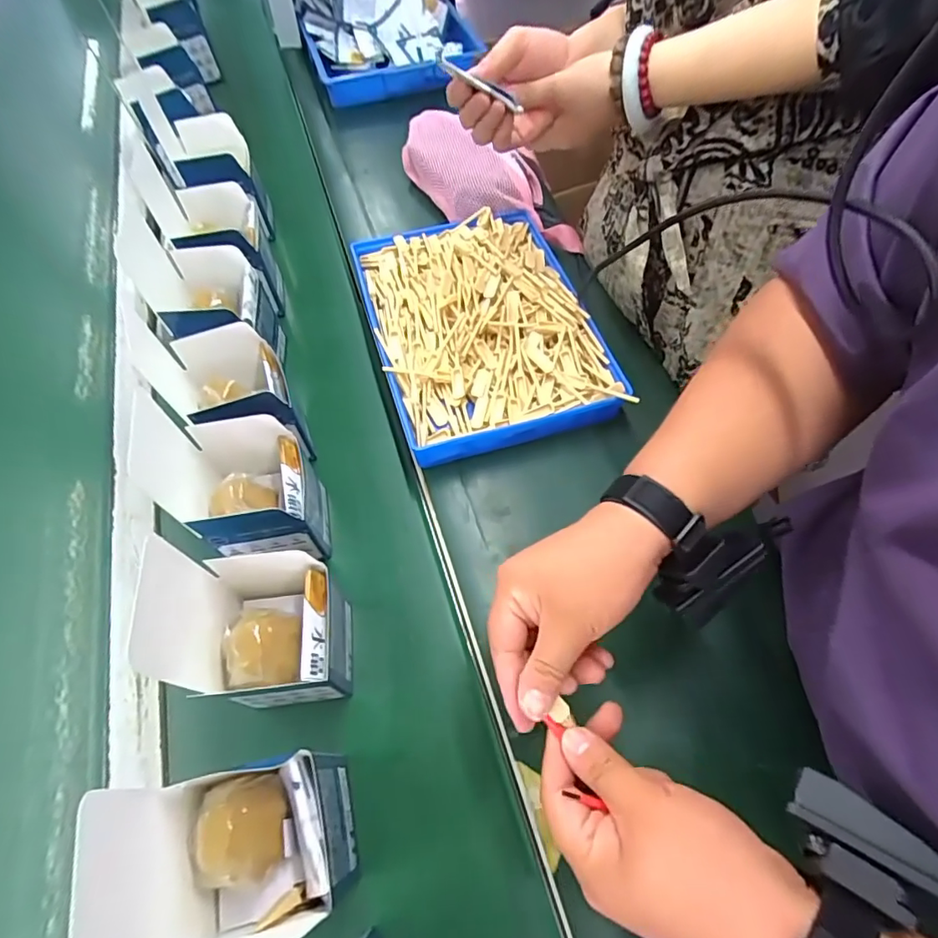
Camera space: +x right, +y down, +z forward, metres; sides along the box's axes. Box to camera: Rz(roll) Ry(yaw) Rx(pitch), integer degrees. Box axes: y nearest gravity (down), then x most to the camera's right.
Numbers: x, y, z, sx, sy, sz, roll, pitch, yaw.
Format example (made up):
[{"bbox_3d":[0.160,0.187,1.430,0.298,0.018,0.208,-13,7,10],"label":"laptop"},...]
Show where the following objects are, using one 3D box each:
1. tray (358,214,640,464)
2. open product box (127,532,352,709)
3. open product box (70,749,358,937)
[{"bbox_3d":[0.011,-0.170,0.598,0.229,0.057,0.316,-16,62,-5],"label":"tray"},{"bbox_3d":[-0.150,0.120,0.380,0.106,0.159,0.102,-5,62,0],"label":"open product box"},{"bbox_3d":[-0.130,0.218,0.309,0.089,0.166,0.094,-16,62,-5],"label":"open product box"}]

